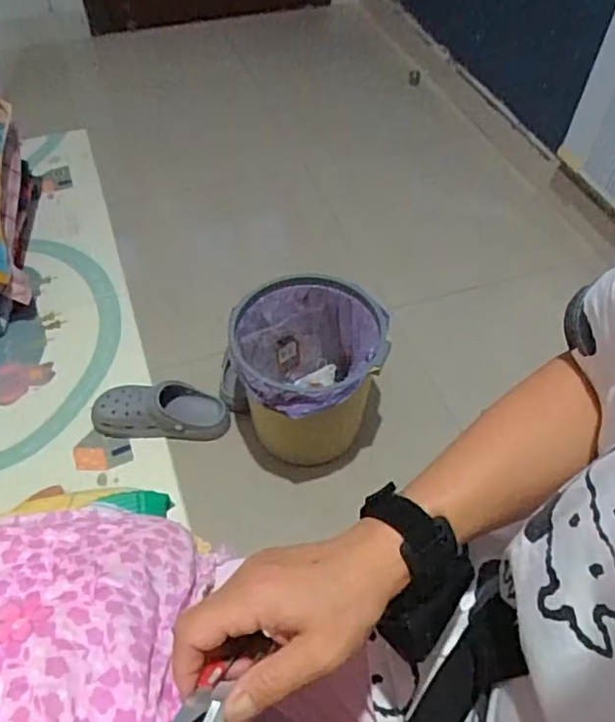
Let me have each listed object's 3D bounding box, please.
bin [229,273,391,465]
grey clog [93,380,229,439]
[{"bbox_3d":[0.002,0.034,1.109,0.265,0.257,0.266,-11,53,-9],"label":"bin"},{"bbox_3d":[-0.280,0.089,1.176,0.253,0.074,0.093,5,51,-12],"label":"grey clog"}]

